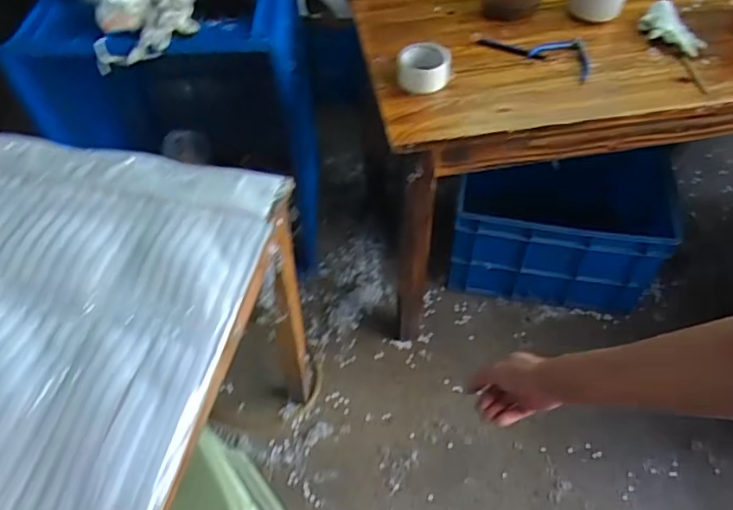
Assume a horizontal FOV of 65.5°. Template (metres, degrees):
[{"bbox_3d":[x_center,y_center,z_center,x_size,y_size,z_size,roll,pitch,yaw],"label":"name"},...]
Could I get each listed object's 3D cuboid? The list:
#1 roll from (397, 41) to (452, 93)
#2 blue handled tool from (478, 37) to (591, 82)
[{"bbox_3d":[0.105,-0.343,1.043,0.094,0.056,0.094,-1,51,1],"label":"roll"},{"bbox_3d":[0.333,-0.403,1.100,0.223,0.023,0.103,24,55,20],"label":"blue handled tool"}]

